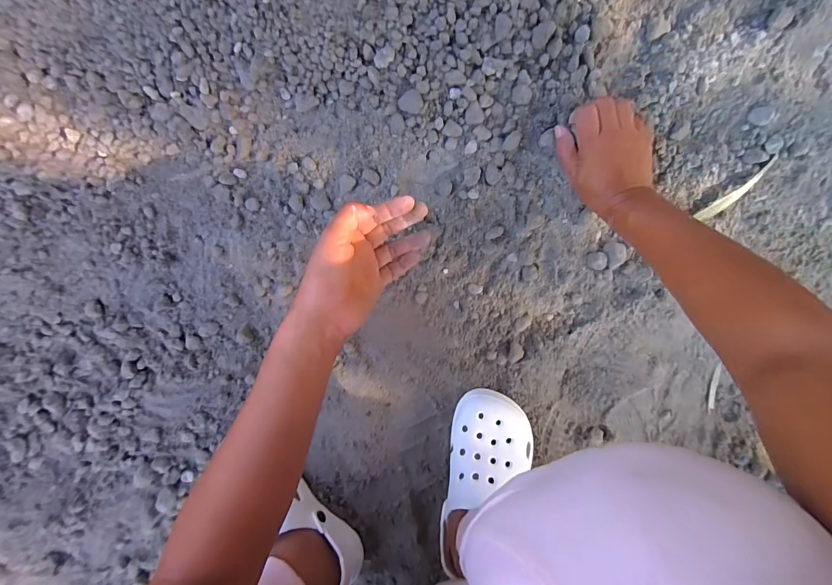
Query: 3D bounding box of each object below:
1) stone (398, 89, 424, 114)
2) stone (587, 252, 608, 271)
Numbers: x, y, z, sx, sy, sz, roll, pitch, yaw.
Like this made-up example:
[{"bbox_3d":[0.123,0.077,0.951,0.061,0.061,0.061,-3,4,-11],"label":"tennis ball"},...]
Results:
[{"bbox_3d":[-0.006,-0.220,0.436,0.028,0.007,0.023,7,99,-1],"label":"stone"},{"bbox_3d":[0.229,-0.040,0.478,0.020,0.015,0.022,0,99,0],"label":"stone"}]

